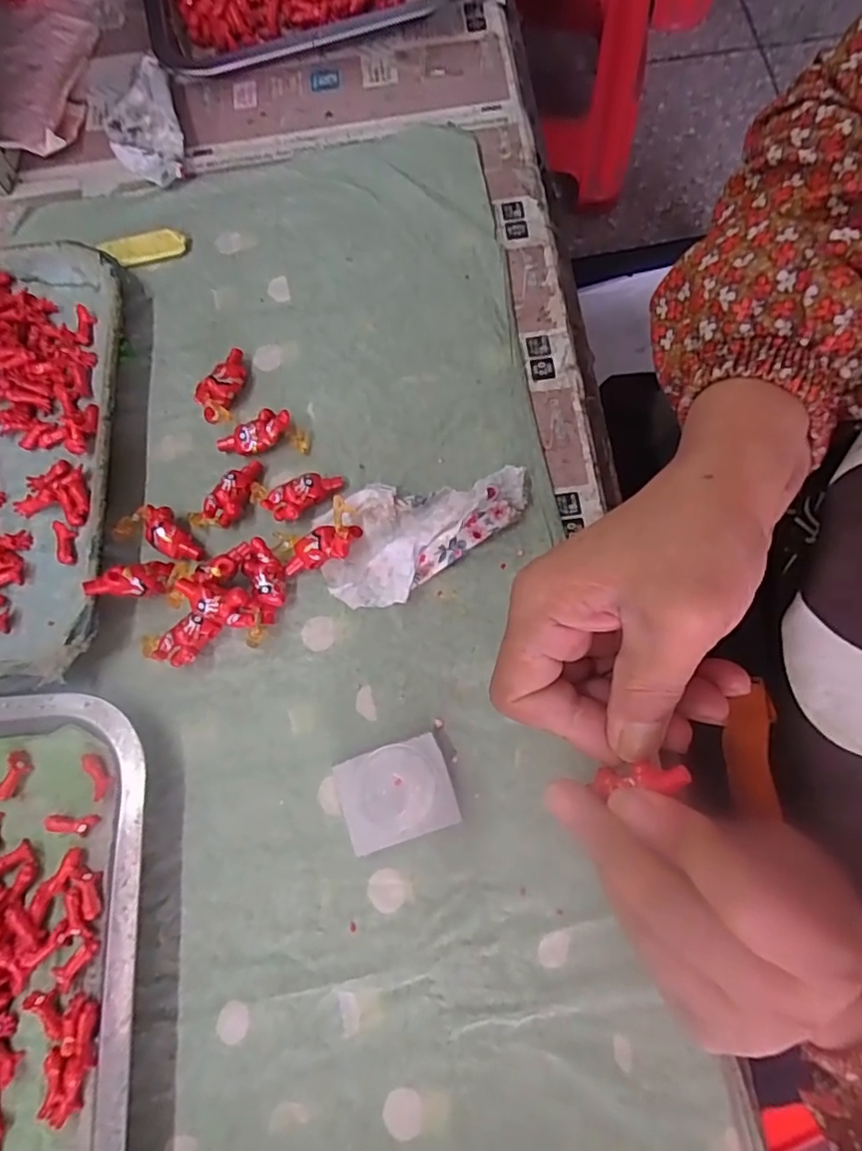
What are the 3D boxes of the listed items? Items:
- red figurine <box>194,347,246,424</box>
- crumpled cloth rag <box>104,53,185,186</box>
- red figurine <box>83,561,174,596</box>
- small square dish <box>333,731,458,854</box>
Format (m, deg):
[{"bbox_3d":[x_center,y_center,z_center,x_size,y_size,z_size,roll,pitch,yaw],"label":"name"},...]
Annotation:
[{"bbox_3d":[-0.116,-0.105,0.338,0.021,0.014,0.044,9,74,4],"label":"red figurine"},{"bbox_3d":[-0.186,-0.290,0.391,0.048,0.017,0.096,-21,74,-5],"label":"crumpled cloth rag"},{"bbox_3d":[-0.146,0.003,0.298,0.040,0.013,0.015,-12,69,-42],"label":"red figurine"},{"bbox_3d":[-0.016,0.099,0.277,0.048,0.013,0.040,-18,74,-4],"label":"small square dish"}]

